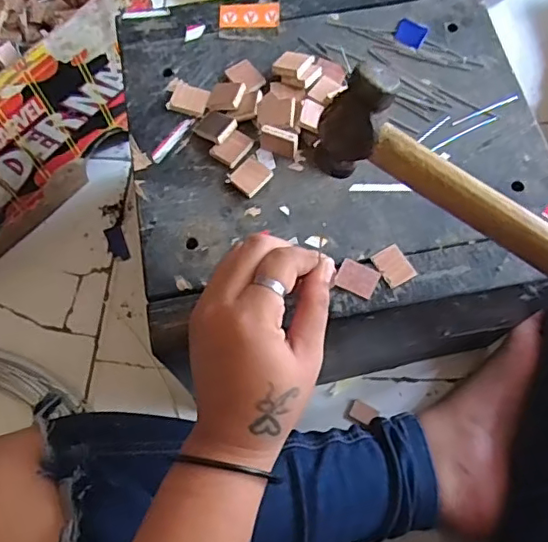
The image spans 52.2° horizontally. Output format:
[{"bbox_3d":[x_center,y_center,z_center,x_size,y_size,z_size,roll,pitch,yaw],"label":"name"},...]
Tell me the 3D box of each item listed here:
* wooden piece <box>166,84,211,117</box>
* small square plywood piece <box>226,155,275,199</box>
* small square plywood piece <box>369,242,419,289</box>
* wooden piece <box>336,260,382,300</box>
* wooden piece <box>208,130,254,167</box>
[{"bbox_3d":[-0.059,-0.120,0.393,0.027,0.004,0.021,17,69,8],"label":"wooden piece"},{"bbox_3d":[-0.015,-0.063,0.369,0.024,0.004,0.022,-42,73,-14],"label":"small square plywood piece"},{"bbox_3d":[0.074,-0.004,0.345,0.020,0.004,0.025,-25,70,-9],"label":"small square plywood piece"},{"bbox_3d":[0.051,0.004,0.343,0.024,0.004,0.019,27,71,11],"label":"wooden piece"},{"bbox_3d":[-0.028,-0.084,0.375,0.019,0.004,0.026,34,73,14],"label":"wooden piece"}]

